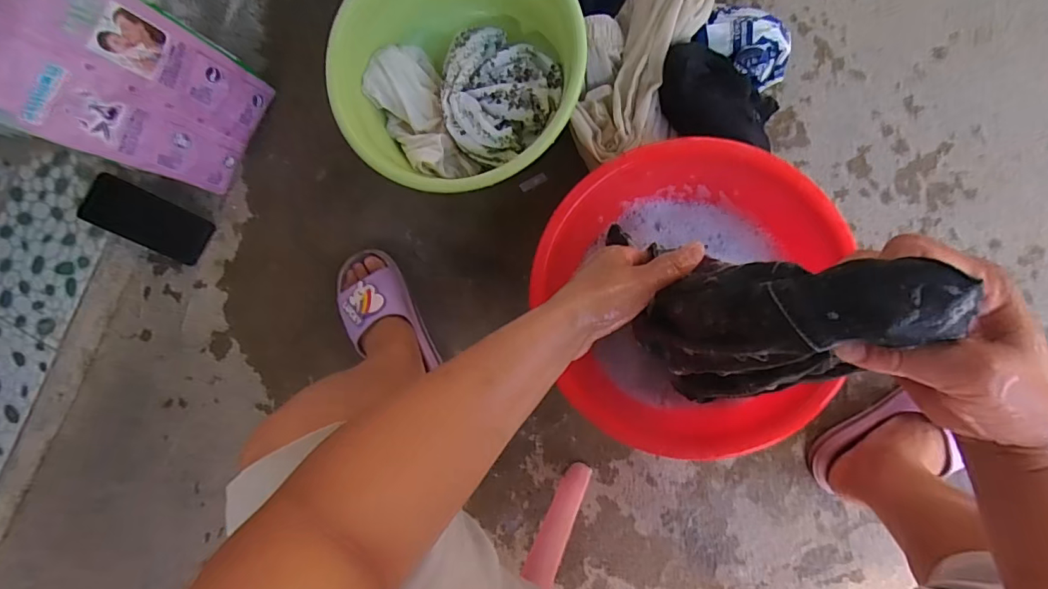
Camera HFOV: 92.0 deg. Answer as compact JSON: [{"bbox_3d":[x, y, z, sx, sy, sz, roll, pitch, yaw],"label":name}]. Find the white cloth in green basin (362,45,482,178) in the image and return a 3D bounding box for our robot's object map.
[{"bbox_3d":[-0.151,-0.256,0.726,0.098,0.061,0.213,-28,83,5],"label":"white cloth in green basin"}]

